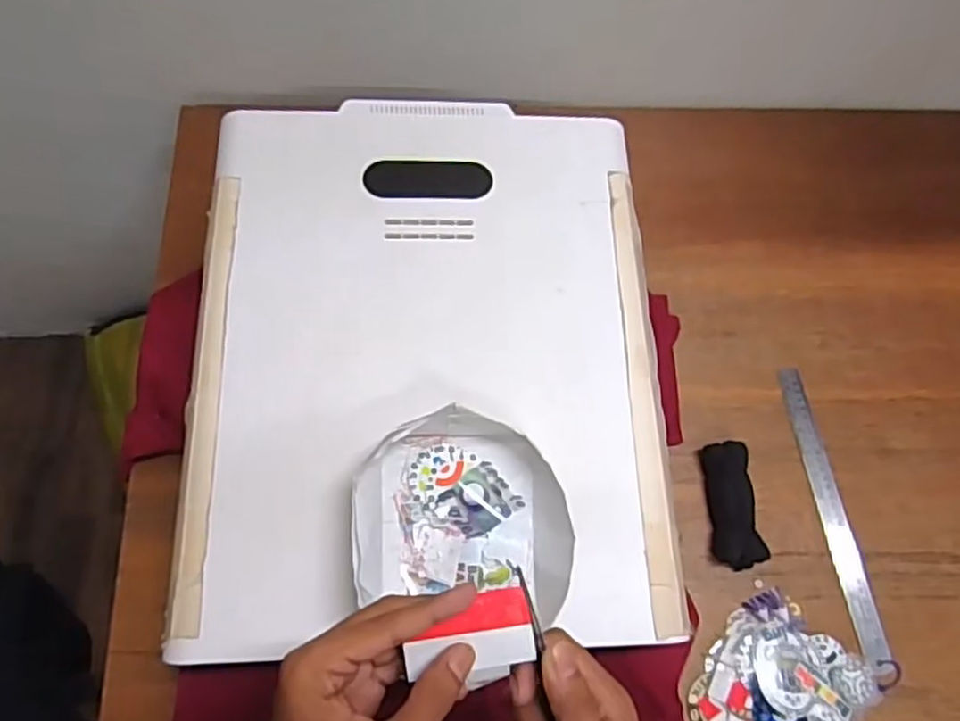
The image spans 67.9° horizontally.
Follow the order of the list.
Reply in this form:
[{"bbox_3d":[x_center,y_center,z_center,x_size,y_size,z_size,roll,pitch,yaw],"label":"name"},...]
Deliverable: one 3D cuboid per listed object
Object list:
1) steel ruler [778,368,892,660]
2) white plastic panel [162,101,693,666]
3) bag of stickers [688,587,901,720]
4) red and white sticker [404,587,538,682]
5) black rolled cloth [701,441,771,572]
[{"bbox_3d":[0.375,0.155,0.765,0.027,0.005,0.308,-10,69,5],"label":"steel ruler"},{"bbox_3d":[-0.043,-0.019,0.626,0.397,0.025,0.495,-1,68,-6],"label":"white plastic panel"},{"bbox_3d":[0.301,0.320,0.690,0.158,0.017,0.147,32,69,7],"label":"bag of stickers"},{"bbox_3d":[-0.005,0.144,0.379,0.066,0.009,0.037,-9,77,0],"label":"red and white sticker"},{"bbox_3d":[0.263,0.151,0.745,0.046,0.031,0.128,-1,68,-6],"label":"black rolled cloth"}]

